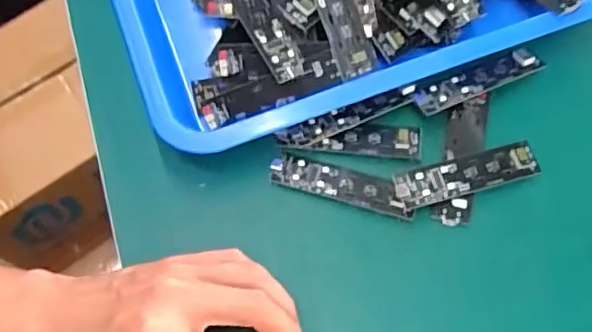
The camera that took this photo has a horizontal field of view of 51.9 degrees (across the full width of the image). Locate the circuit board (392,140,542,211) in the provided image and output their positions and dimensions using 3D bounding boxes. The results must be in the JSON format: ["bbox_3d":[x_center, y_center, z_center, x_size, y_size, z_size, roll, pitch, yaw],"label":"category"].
[{"bbox_3d":[0.104,0.005,0.370,0.089,0.010,0.023,-17,68,-4],"label":"circuit board"}]

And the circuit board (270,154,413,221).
[{"bbox_3d":[0.029,0.010,0.376,0.089,0.010,0.023,15,70,9],"label":"circuit board"}]

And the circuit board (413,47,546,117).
[{"bbox_3d":[0.116,-0.055,0.391,0.085,0.007,0.021,-22,69,-6],"label":"circuit board"}]

